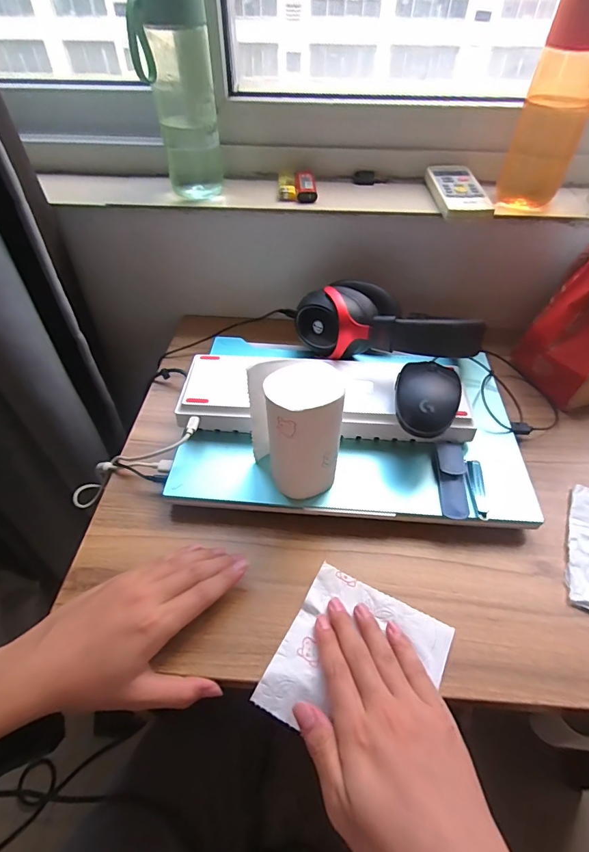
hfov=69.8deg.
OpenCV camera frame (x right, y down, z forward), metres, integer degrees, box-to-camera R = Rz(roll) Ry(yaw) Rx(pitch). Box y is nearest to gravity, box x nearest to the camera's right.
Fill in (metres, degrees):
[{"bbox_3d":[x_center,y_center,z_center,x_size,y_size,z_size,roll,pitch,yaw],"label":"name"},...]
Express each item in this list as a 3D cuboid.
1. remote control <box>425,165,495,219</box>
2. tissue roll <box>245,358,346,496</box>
[{"bbox_3d":[0.200,-0.290,0.523,0.059,0.017,0.146,0,48,0],"label":"remote control"},{"bbox_3d":[0.002,0.008,0.382,0.062,0.136,0.067,0,48,0],"label":"tissue roll"}]

